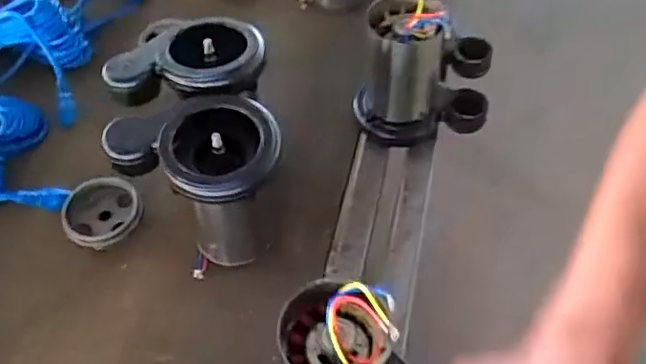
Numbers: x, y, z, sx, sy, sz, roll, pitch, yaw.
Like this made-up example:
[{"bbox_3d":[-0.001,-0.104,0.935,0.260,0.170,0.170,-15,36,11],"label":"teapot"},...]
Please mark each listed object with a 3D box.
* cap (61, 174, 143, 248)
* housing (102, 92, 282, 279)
[{"bbox_3d":[-0.264,0.037,0.742,0.091,0.035,0.090,0,55,0],"label":"cap"},{"bbox_3d":[-0.120,0.005,0.663,0.149,0.178,0.130,34,62,22],"label":"housing"}]

